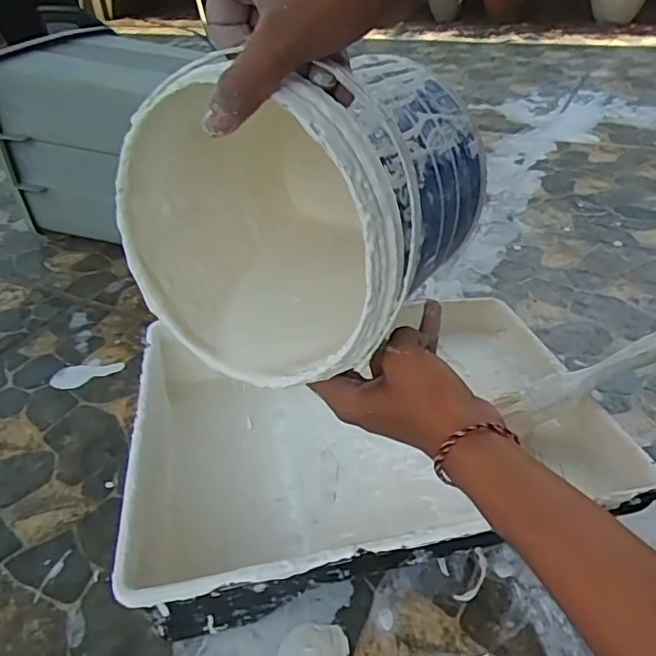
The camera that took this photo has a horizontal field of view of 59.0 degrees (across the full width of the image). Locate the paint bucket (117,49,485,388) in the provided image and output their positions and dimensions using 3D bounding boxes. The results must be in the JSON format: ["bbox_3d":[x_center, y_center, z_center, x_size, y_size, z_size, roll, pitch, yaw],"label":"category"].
[{"bbox_3d":[-0.010,-0.084,0.384,0.182,0.159,0.192,12,37,24],"label":"paint bucket"}]

